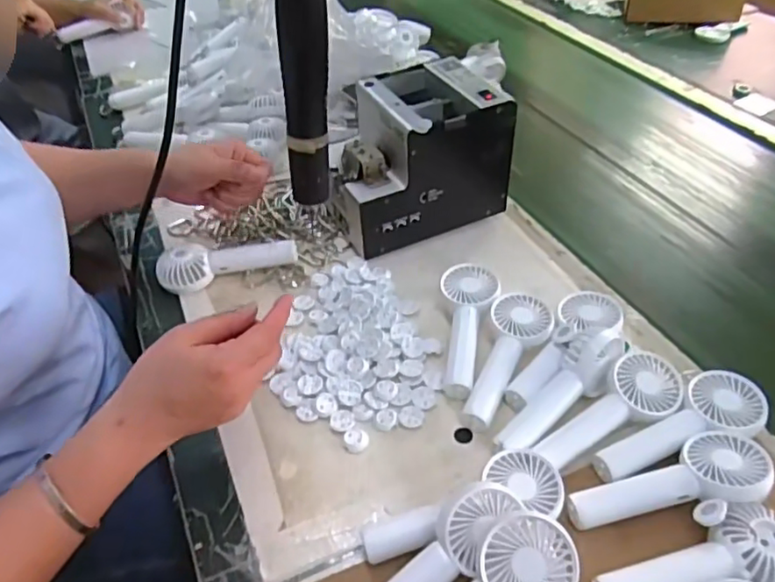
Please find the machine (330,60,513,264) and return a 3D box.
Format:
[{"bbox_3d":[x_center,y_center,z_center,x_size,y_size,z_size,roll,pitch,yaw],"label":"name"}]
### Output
[{"bbox_3d":[0.023,-0.148,0.674,0.179,0.152,0.135,-21,46,-21],"label":"machine"}]

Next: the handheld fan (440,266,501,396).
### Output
[{"bbox_3d":[0.077,0.034,0.558,0.052,0.036,0.143,2,42,4],"label":"handheld fan"}]

